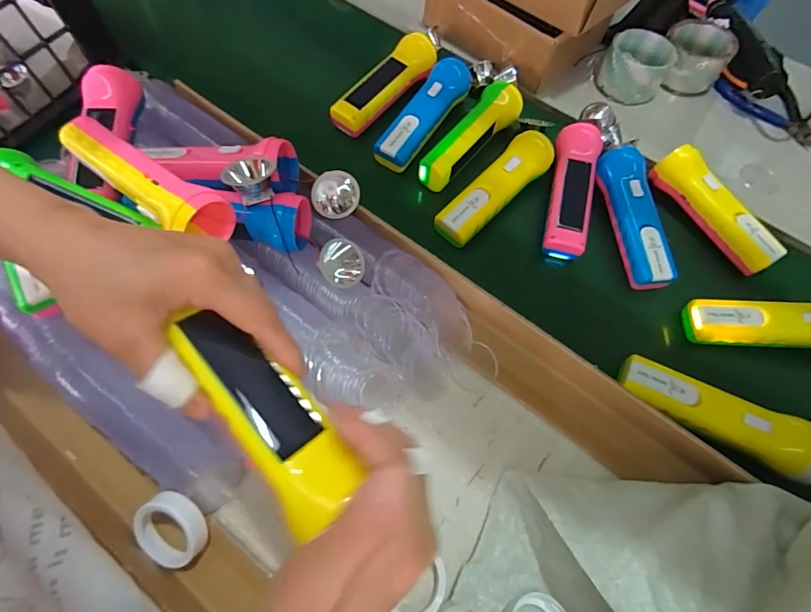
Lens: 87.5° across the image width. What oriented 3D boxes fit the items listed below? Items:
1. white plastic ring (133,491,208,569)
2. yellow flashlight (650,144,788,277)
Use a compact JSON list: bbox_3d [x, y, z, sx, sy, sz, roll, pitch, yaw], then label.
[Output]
[{"bbox_3d":[-0.177,0.169,0.318,0.051,0.021,0.051,0,94,6],"label":"white plastic ring"},{"bbox_3d":[0.343,-0.108,0.467,0.038,0.041,0.157,-28,69,-17],"label":"yellow flashlight"}]

